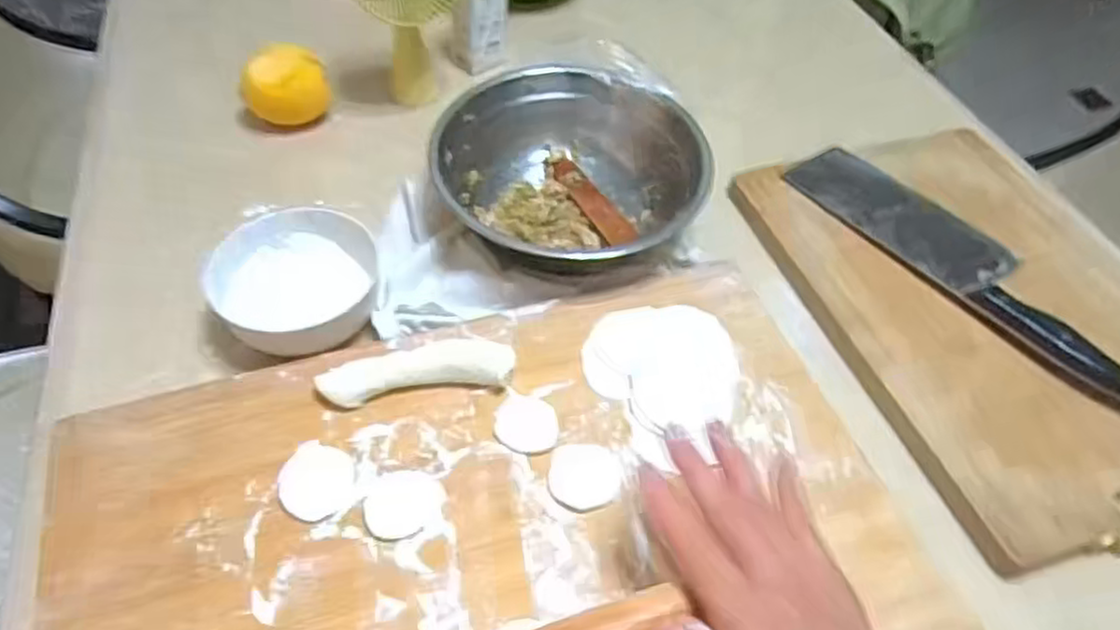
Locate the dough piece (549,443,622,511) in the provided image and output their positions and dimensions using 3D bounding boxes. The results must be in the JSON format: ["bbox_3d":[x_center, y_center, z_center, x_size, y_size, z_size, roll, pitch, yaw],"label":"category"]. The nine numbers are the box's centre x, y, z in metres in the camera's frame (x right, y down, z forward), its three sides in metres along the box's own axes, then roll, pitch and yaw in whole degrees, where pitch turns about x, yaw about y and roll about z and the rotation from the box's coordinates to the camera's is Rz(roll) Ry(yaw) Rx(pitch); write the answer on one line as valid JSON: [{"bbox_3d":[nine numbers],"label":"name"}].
[{"bbox_3d":[0.015,0.094,0.419,0.042,0.004,0.041,-2,51,-4],"label":"dough piece"}]

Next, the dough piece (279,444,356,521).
[{"bbox_3d":[-0.140,0.094,0.408,0.040,0.004,0.047,-18,54,-17],"label":"dough piece"}]

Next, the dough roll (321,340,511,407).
[{"bbox_3d":[-0.089,0.036,0.448,0.117,0.021,0.031,-8,52,-9],"label":"dough roll"}]

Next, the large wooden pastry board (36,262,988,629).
[{"bbox_3d":[-0.028,0.126,0.386,0.459,0.016,0.307,-14,53,-13],"label":"large wooden pastry board"}]

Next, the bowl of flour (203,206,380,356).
[{"bbox_3d":[-0.183,-0.023,0.503,0.102,0.058,0.111,1,51,-2],"label":"bowl of flour"}]

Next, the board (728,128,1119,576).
[{"bbox_3d":[0.322,-0.013,0.527,0.251,0.032,0.348,-14,53,-14],"label":"board"}]

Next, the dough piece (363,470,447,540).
[{"bbox_3d":[-0.089,0.106,0.404,0.044,0.004,0.037,-21,55,-19],"label":"dough piece"}]

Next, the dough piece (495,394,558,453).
[{"bbox_3d":[-0.020,0.067,0.439,0.038,0.005,0.038,-3,51,-5],"label":"dough piece"}]

